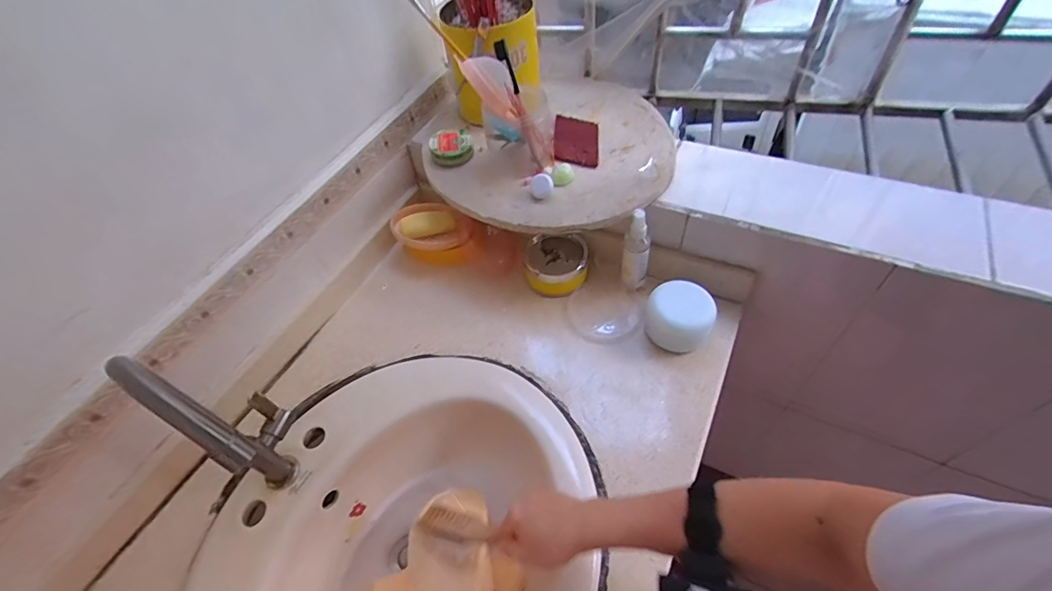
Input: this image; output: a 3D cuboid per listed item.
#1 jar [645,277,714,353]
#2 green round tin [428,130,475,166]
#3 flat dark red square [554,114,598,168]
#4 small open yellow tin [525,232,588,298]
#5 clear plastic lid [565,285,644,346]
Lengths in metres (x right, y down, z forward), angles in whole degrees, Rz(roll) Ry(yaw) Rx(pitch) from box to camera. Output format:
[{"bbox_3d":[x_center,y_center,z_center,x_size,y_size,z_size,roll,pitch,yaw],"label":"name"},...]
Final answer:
[{"bbox_3d":[0.208,0.028,0.643,0.086,0.058,0.075,20,57,20],"label":"jar"},{"bbox_3d":[-0.116,-0.229,0.738,0.064,0.031,0.062,-3,52,4],"label":"green round tin"},{"bbox_3d":[0.078,-0.242,0.731,0.065,0.008,0.123,1,52,7],"label":"flat dark red square"},{"bbox_3d":[0.049,-0.046,0.739,0.101,0.048,0.082,-11,52,-3],"label":"small open yellow tin"},{"bbox_3d":[0.117,0.026,0.705,0.105,0.022,0.103,-3,52,4],"label":"clear plastic lid"}]

